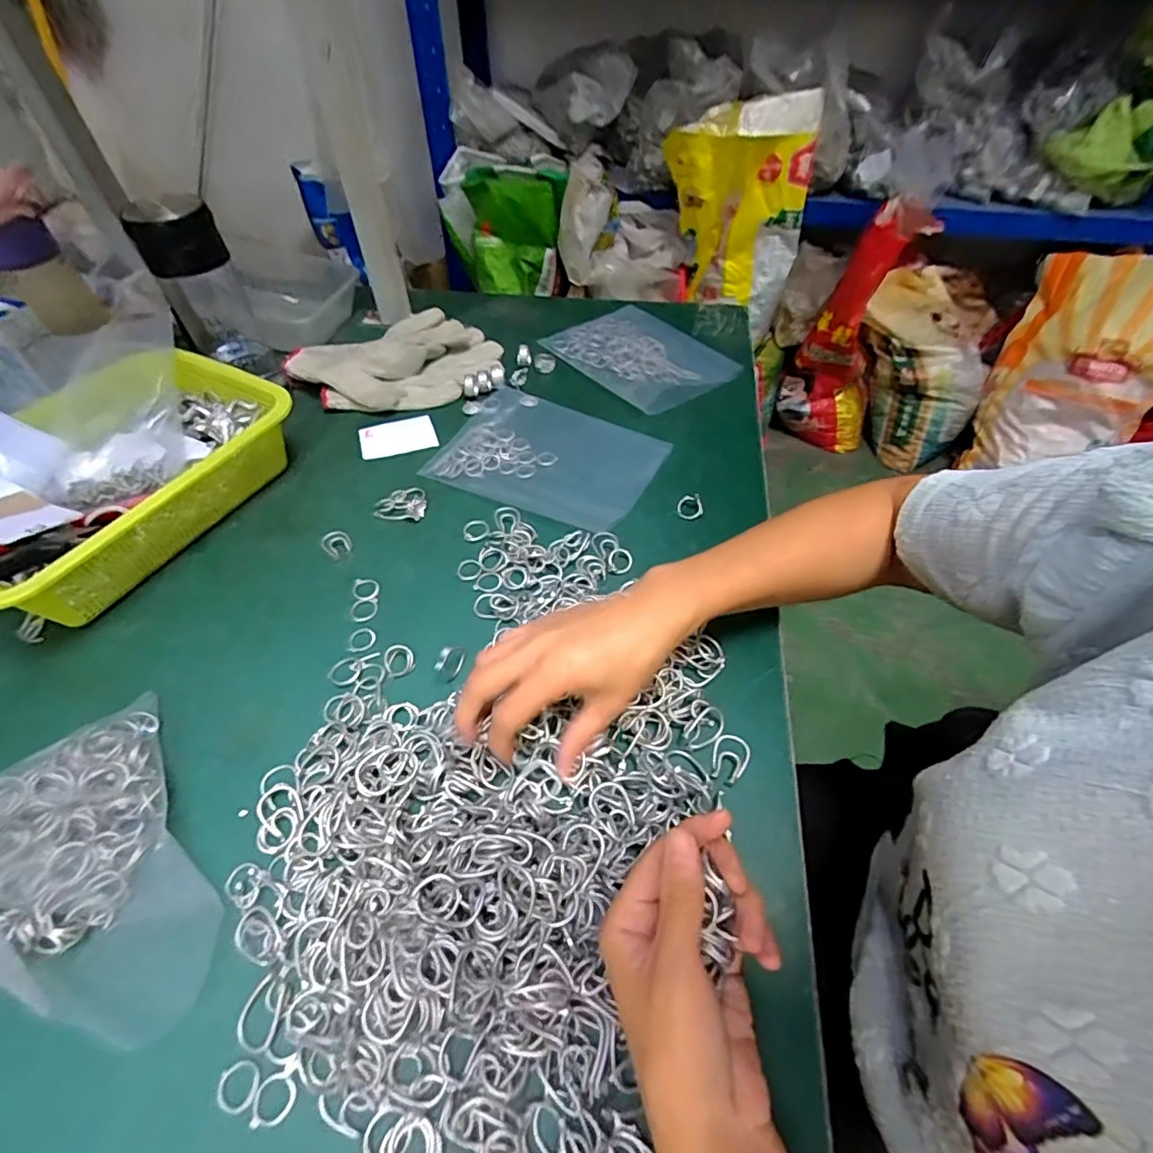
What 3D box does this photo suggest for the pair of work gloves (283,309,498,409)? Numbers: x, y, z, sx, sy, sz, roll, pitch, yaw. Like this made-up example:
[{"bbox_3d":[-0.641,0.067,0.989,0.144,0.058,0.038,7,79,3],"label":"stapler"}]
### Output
[{"bbox_3d":[-0.197,-0.246,0.622,0.205,0.023,0.167,-35,59,-24],"label":"pair of work gloves"}]

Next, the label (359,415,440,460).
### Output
[{"bbox_3d":[-0.181,-0.141,0.557,0.073,0.005,0.051,-16,53,-12],"label":"label"}]

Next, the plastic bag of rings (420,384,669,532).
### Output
[{"bbox_3d":[-0.028,-0.114,0.535,0.200,0.017,0.147,24,55,19],"label":"plastic bag of rings"}]

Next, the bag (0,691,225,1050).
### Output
[{"bbox_3d":[-0.271,0.156,0.292,0.107,0.040,0.193,-32,58,-23],"label":"bag"}]

